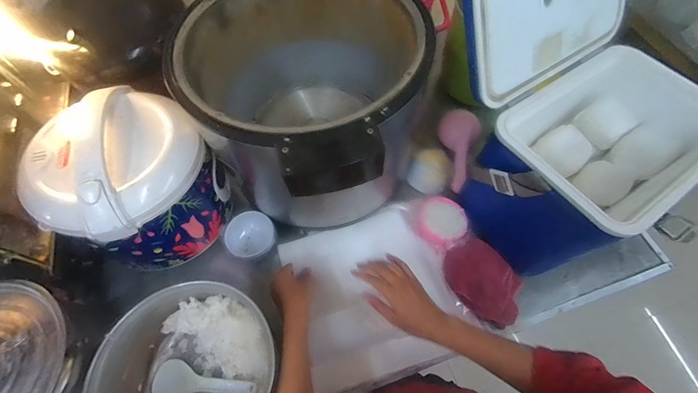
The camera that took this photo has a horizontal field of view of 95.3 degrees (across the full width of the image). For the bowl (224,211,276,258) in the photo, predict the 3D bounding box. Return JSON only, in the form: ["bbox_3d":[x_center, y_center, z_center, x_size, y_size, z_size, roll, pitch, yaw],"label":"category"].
[{"bbox_3d":[-0.190,0.076,0.618,0.089,0.043,0.081,1,64,-1],"label":"bowl"}]

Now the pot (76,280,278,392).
[{"bbox_3d":[-0.234,0.252,0.465,0.192,0.132,0.221,6,64,2],"label":"pot"}]

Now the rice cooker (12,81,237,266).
[{"bbox_3d":[-0.349,-0.020,0.523,0.224,0.204,0.217,1,64,-1],"label":"rice cooker"}]

